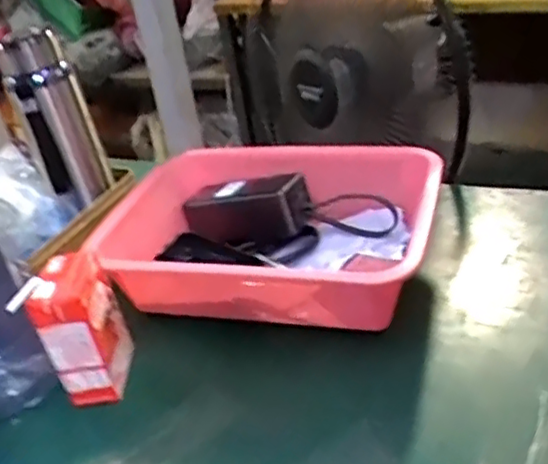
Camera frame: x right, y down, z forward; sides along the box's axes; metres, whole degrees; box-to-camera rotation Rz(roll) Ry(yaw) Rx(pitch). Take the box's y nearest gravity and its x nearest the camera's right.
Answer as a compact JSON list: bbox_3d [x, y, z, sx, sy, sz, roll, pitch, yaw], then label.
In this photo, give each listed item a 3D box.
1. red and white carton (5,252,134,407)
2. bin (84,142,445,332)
[{"bbox_3d":[-0.154,0.077,0.530,0.049,0.109,0.077,-5,31,8],"label":"red and white carton"},{"bbox_3d":[0.003,0.000,0.622,0.282,0.110,0.212,2,33,20],"label":"bin"}]

